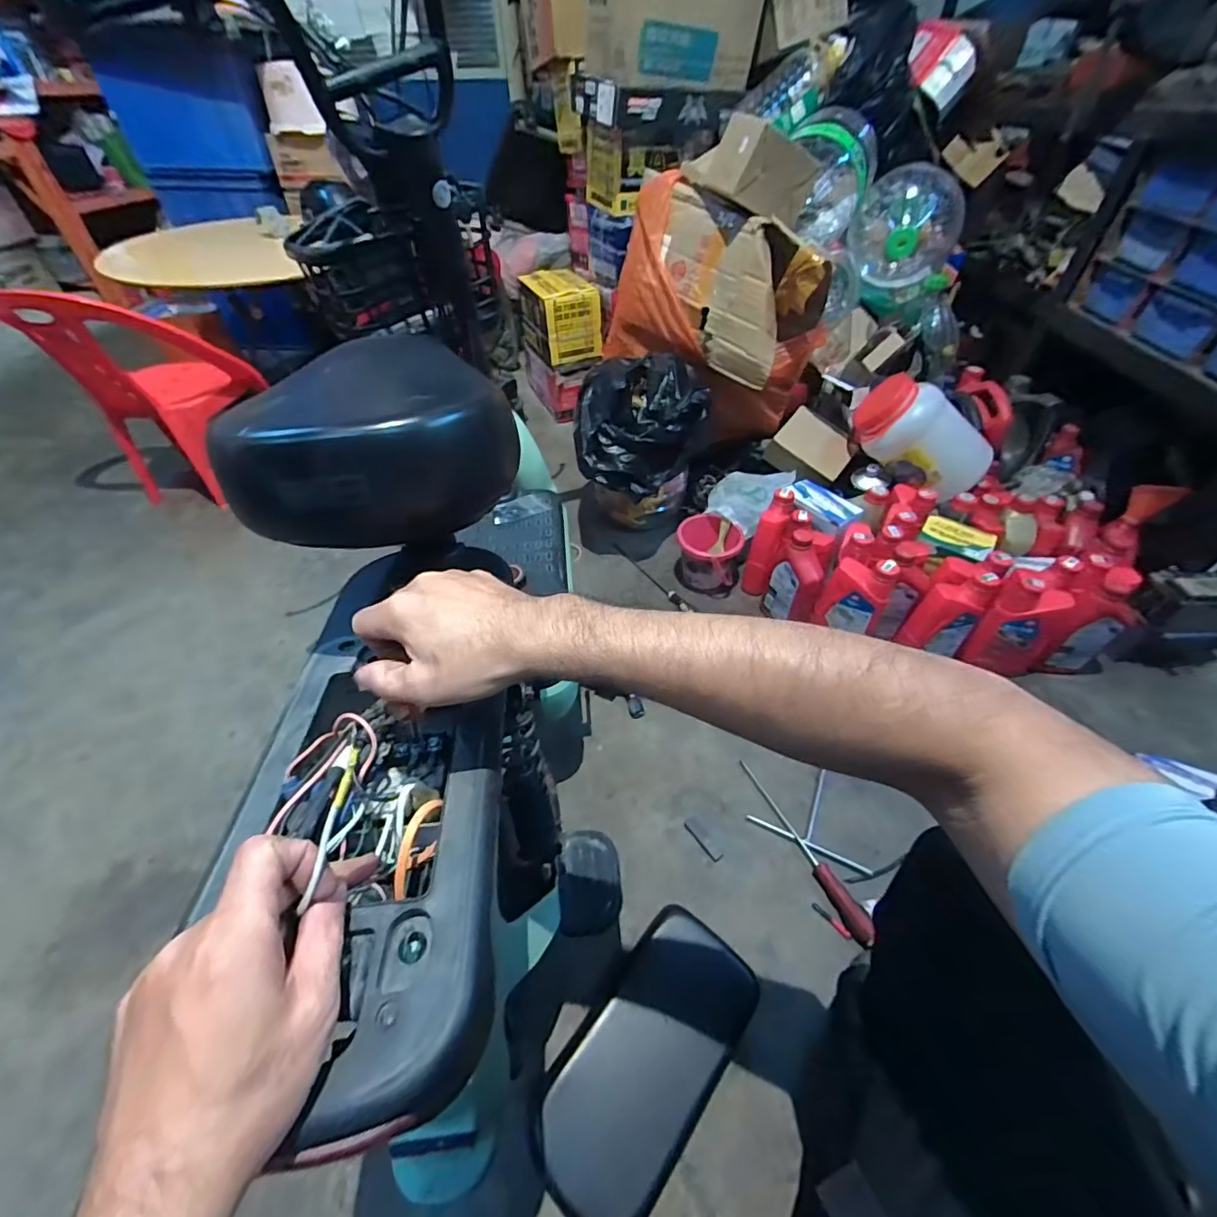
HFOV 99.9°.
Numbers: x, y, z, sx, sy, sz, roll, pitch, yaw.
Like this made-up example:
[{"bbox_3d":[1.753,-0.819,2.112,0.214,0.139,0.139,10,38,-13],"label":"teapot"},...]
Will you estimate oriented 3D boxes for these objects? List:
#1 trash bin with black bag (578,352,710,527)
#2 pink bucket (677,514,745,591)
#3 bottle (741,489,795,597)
[{"bbox_3d":[0.084,-0.358,1.277,0.301,0.423,0.371,3,45,4],"label":"trash bin with black bag"},{"bbox_3d":[0.235,-0.112,1.215,0.149,0.160,0.154,9,45,11],"label":"pink bucket"},{"bbox_3d":[0.355,-0.142,1.138,0.077,0.247,0.071,22,17,22],"label":"bottle"}]

